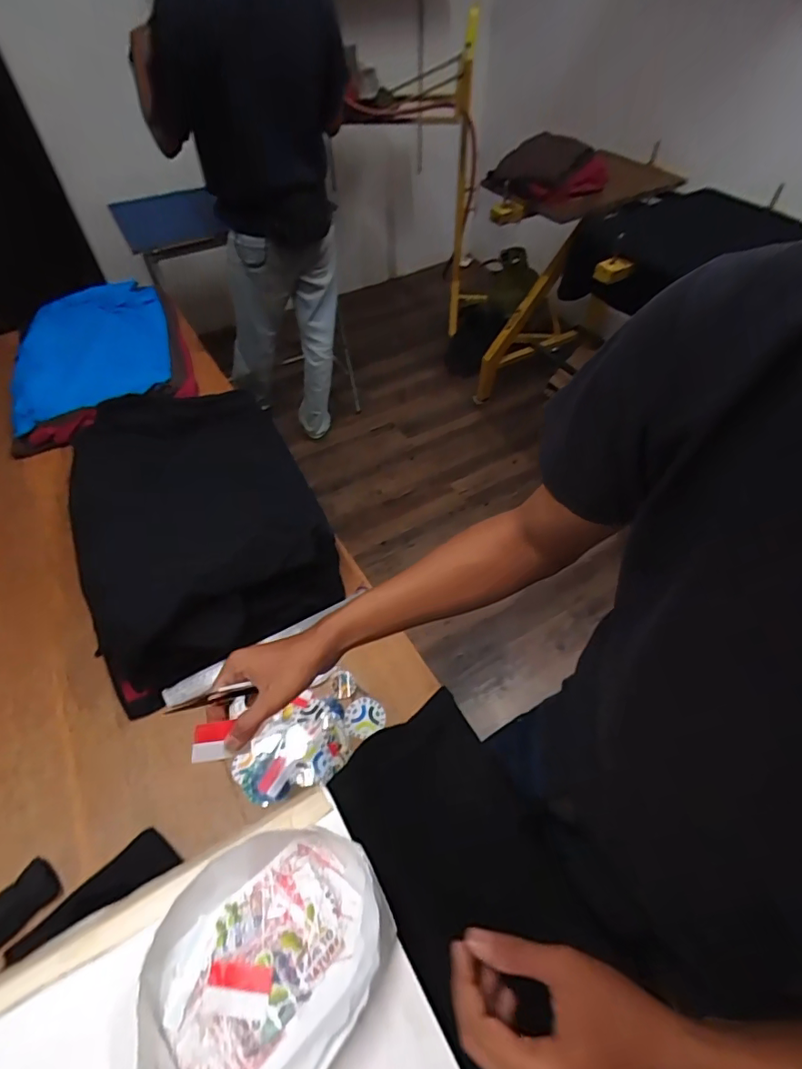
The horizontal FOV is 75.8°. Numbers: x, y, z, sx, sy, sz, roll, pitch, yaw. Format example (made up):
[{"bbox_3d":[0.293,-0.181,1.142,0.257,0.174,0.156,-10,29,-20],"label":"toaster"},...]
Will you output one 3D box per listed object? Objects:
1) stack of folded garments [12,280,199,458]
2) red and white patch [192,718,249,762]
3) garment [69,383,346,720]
[{"bbox_3d":[-0.695,-0.418,1.192,0.367,0.081,0.495,-19,54,-16],"label":"stack of folded garments"},{"bbox_3d":[-0.169,0.193,0.483,0.050,0.004,0.035,0,85,-26],"label":"red and white patch"},{"bbox_3d":[-0.358,-0.049,0.863,0.373,0.100,0.543,-29,57,-11],"label":"garment"}]

